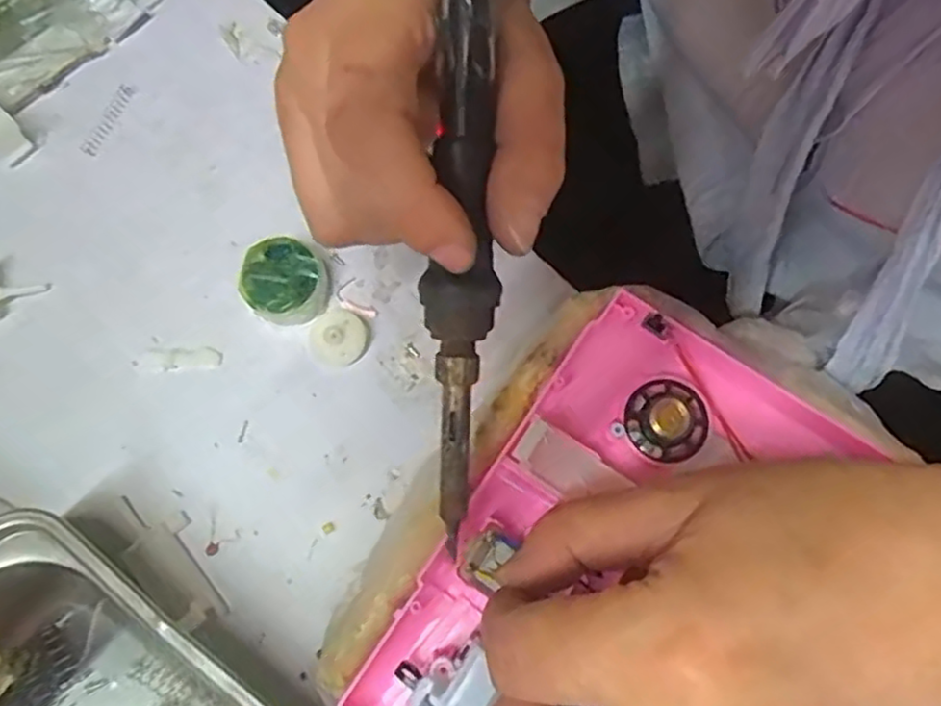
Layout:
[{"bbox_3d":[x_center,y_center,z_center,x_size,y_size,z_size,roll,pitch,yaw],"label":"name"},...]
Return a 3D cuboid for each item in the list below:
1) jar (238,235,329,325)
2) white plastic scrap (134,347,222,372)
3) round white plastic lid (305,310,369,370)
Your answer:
[{"bbox_3d":[-0.075,-0.028,0.281,0.031,0.017,0.032,0,73,-1],"label":"jar"},{"bbox_3d":[-0.118,0.002,0.279,0.034,0.004,0.009,-1,73,-1],"label":"white plastic scrap"},{"bbox_3d":[-0.054,-0.006,0.279,0.023,0.006,0.024,0,73,-1],"label":"round white plastic lid"}]

